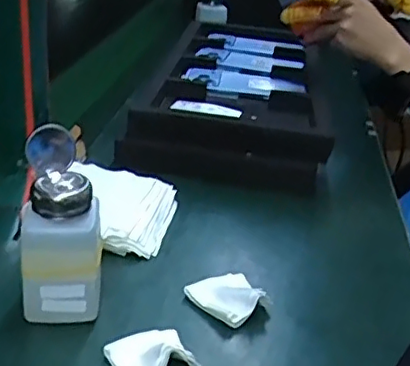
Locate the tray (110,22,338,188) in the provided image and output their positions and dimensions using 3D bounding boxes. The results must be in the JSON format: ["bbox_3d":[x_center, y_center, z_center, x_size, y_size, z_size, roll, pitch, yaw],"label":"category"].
[{"bbox_3d":[0.040,-0.127,0.839,0.217,0.076,0.457,7,28,4],"label":"tray"}]

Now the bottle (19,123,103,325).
[{"bbox_3d":[-0.099,0.032,0.423,0.056,0.132,0.048,0,28,-10],"label":"bottle"}]

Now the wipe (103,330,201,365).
[{"bbox_3d":[-0.032,0.112,0.403,0.050,0.025,0.052,-14,33,-32],"label":"wipe"}]

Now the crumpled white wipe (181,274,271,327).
[{"bbox_3d":[0.021,0.083,0.472,0.055,0.023,0.052,27,35,35],"label":"crumpled white wipe"}]

